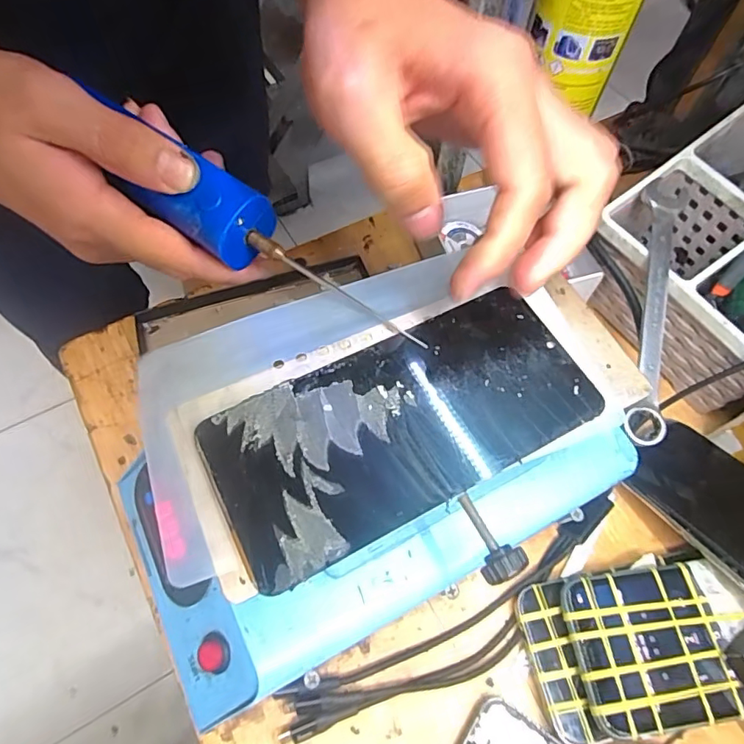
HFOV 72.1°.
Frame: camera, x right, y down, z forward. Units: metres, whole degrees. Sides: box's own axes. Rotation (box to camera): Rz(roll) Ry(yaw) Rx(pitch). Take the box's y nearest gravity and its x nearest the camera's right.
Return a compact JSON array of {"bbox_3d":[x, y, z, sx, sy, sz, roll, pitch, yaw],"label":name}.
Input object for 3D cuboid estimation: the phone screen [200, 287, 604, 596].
[{"bbox_3d":[0.012,0.019,0.206,0.151,0.004,0.071,-25,67,-14],"label":"phone screen"}]

